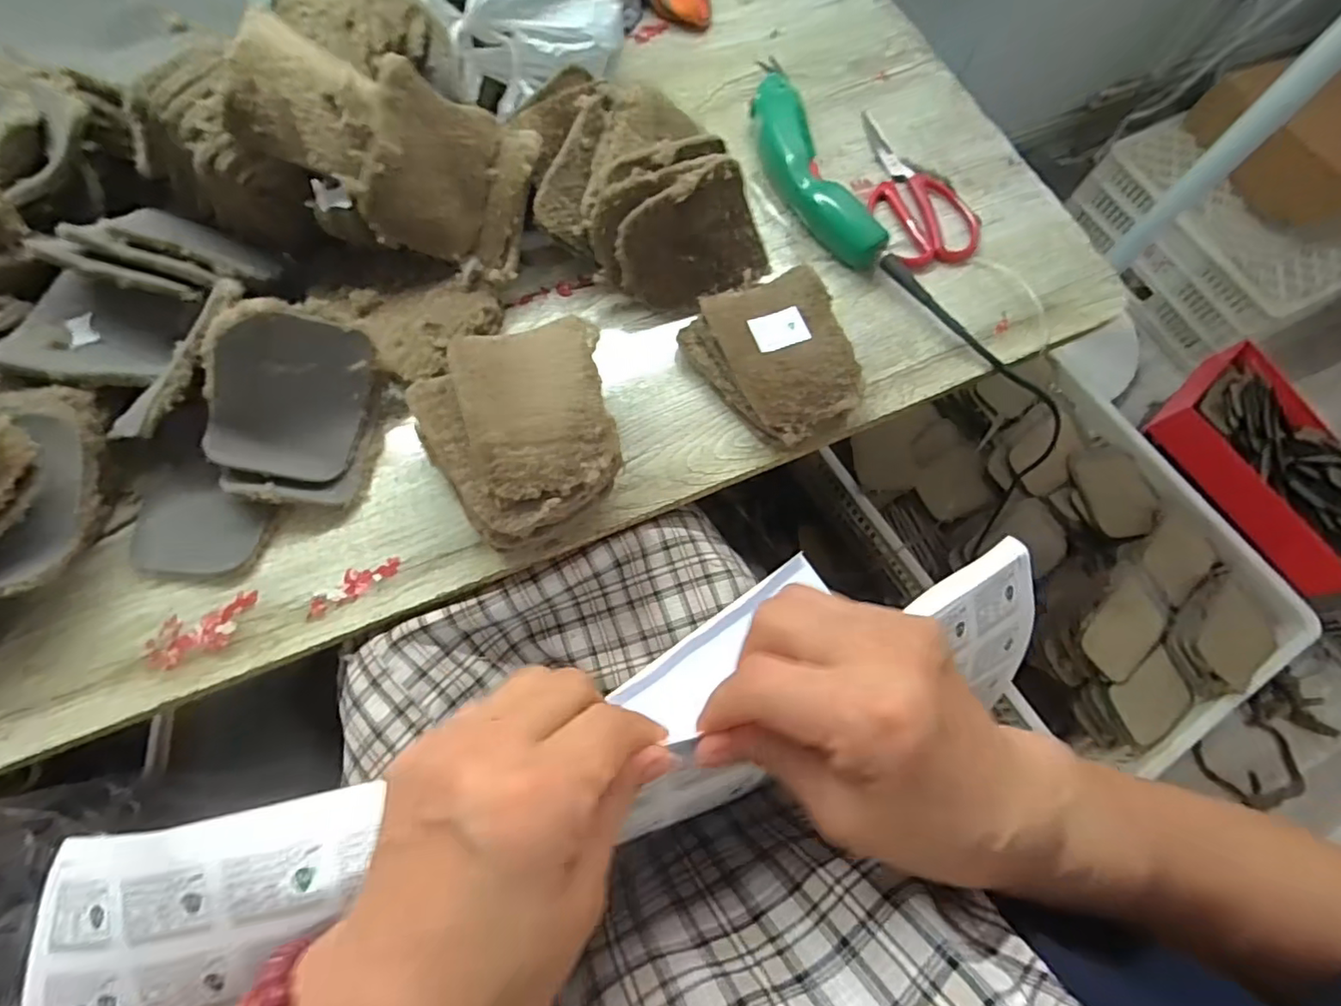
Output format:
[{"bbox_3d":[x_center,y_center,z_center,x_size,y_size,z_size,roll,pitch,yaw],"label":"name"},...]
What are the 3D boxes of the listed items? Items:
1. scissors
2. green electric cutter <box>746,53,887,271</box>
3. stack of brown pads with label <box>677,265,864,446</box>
[{"bbox_3d":[0.230,-0.296,0.561,0.090,0.014,0.189,-4,70,-4],"label":"scissors"},{"bbox_3d":[0.117,-0.319,0.553,0.060,0.039,0.252,-18,72,-9],"label":"green electric cutter"},{"bbox_3d":[0.082,-0.113,0.473,0.110,0.046,0.139,-29,74,-12],"label":"stack of brown pads with label"}]

